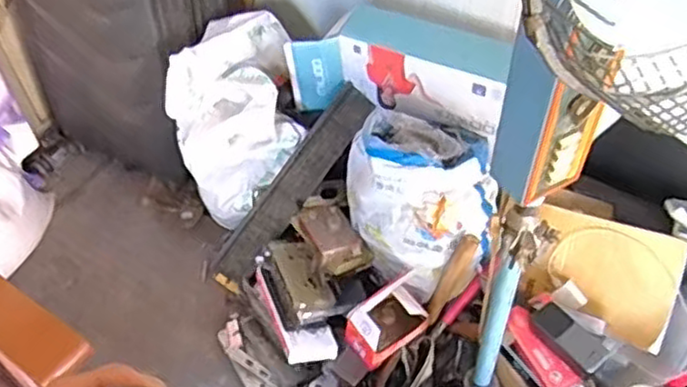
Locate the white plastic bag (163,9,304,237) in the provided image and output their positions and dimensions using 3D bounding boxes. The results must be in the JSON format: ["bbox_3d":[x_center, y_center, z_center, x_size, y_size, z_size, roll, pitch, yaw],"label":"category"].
[{"bbox_3d":[-0.227,-0.158,1.477,0.262,0.325,0.285,-13,50,-10],"label":"white plastic bag"}]

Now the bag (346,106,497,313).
[{"bbox_3d":[0.138,0.009,1.266,0.249,0.319,0.232,-7,50,-5],"label":"bag"}]

